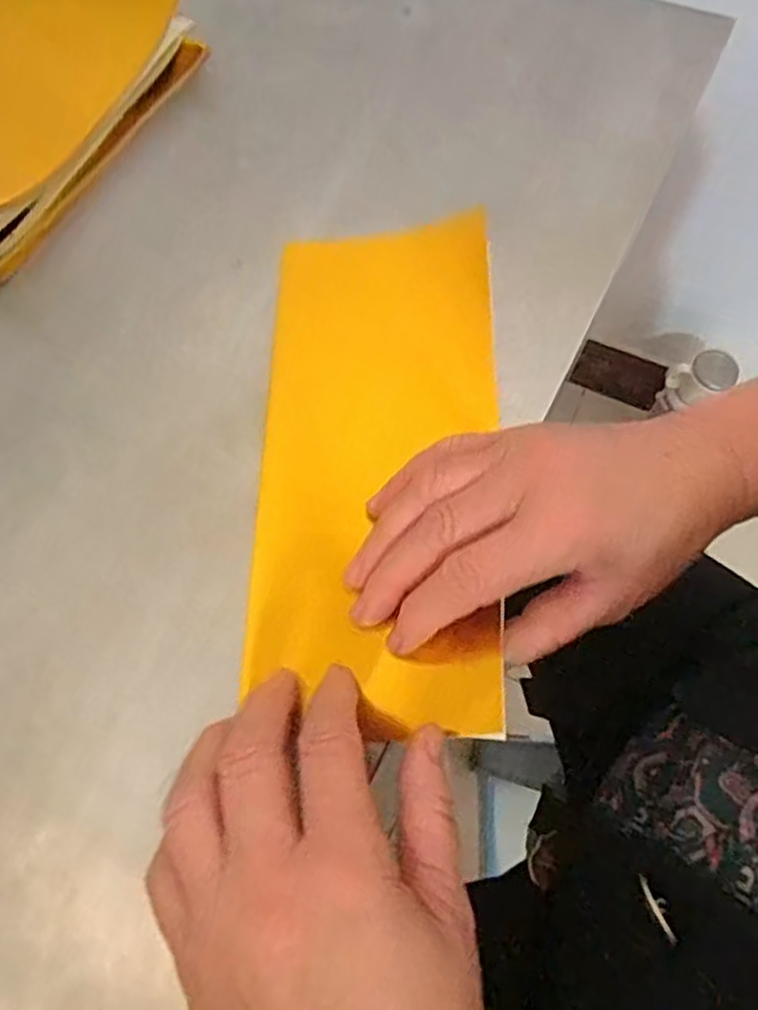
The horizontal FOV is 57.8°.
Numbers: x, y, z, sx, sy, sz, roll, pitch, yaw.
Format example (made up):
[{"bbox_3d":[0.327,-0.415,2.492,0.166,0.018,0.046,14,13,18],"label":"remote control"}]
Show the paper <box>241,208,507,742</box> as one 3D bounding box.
[{"bbox_3d":[-0.001,-0.024,0.311,0.107,0.025,0.237,3,71,2],"label":"paper"}]

